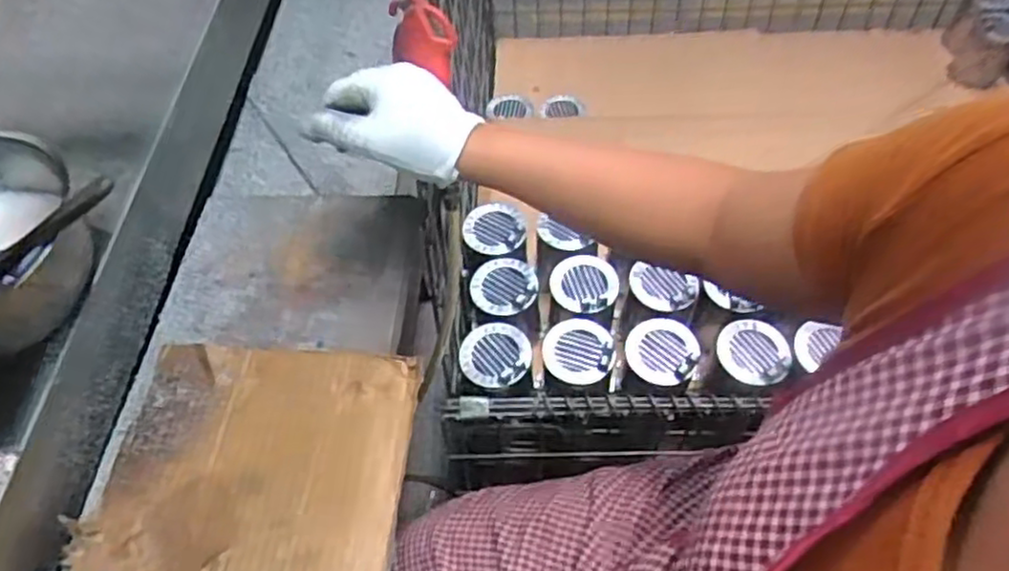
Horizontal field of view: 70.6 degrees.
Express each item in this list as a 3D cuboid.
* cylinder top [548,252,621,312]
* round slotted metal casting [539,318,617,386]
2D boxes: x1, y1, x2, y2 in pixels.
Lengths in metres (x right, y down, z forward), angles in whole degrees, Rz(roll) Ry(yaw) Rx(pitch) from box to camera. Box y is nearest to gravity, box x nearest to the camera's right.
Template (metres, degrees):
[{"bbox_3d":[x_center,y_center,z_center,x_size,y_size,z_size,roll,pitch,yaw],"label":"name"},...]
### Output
[{"bbox_3d":[0.101,-0.004,0.898,0.085,0.011,0.082,-1,56,2],"label":"cylinder top"},{"bbox_3d":[0.090,0.079,0.867,0.086,0.015,0.082,7,56,8],"label":"round slotted metal casting"}]

